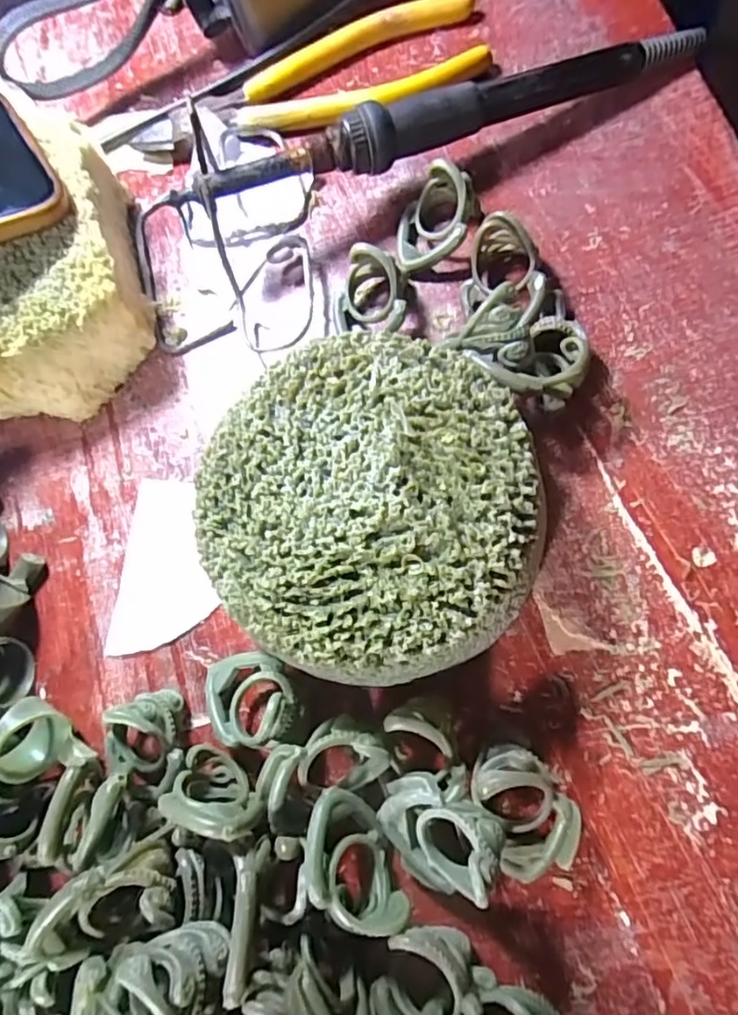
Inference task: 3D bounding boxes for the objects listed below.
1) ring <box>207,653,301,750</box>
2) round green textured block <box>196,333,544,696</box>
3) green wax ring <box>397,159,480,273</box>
[{"bbox_3d":[-0.038,0.062,0.189,0.031,0.025,0.029,-2,76,8],"label":"ring"},{"bbox_3d":[-0.001,0.000,0.178,0.095,0.038,0.098,-2,76,8],"label":"round green textured block"},{"bbox_3d":[0.025,-0.108,0.217,0.028,0.022,0.030,-2,76,8],"label":"green wax ring"}]

